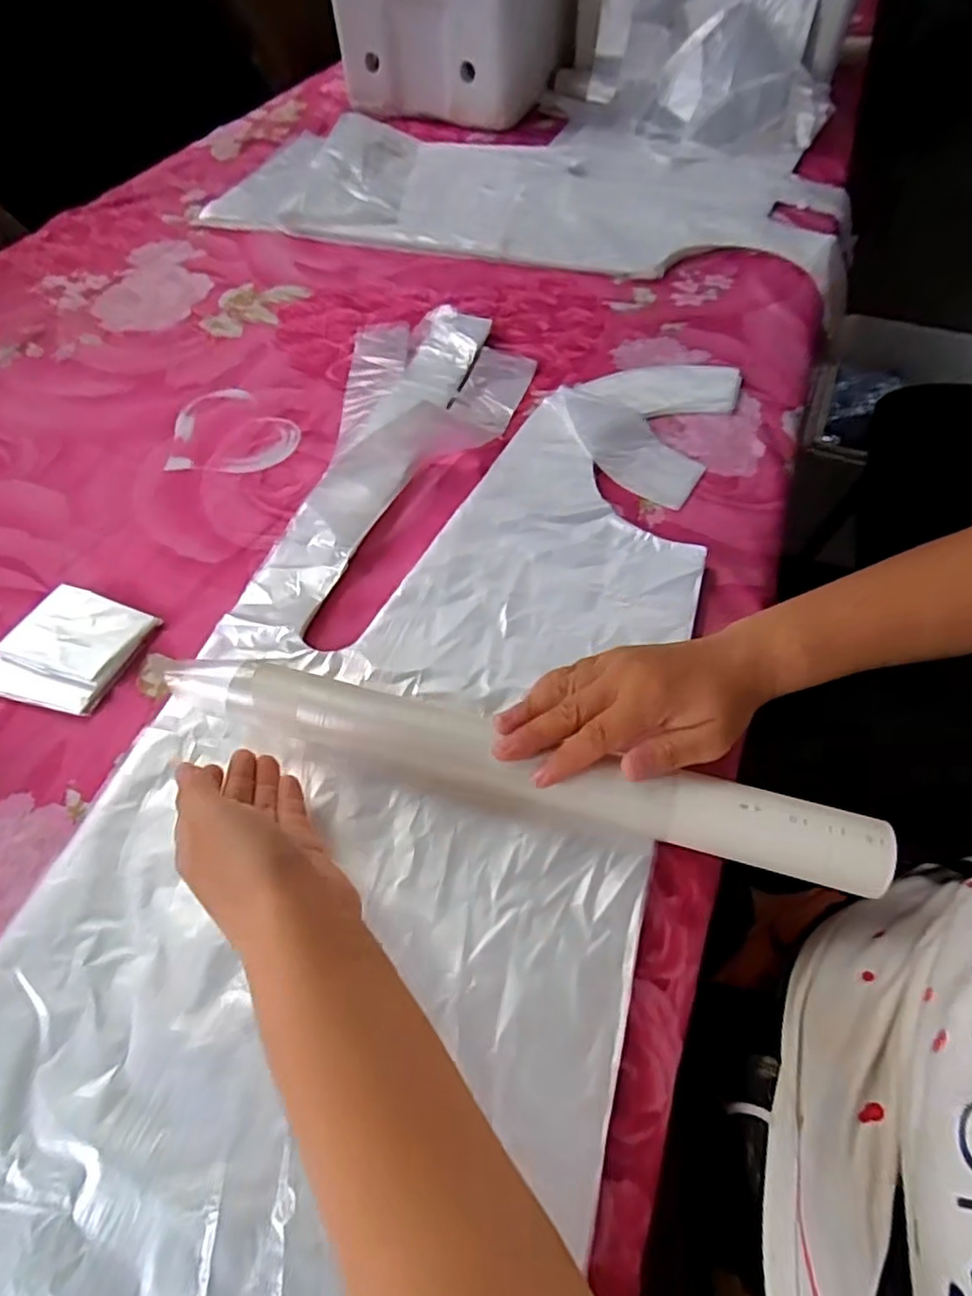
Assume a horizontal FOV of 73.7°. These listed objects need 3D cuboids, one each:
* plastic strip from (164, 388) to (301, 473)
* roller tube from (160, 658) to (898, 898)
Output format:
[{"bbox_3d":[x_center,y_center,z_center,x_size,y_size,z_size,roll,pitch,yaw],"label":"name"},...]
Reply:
[{"bbox_3d":[-0.224,-0.198,0.585,0.112,0.009,0.112,0,55,0],"label":"plastic strip"},{"bbox_3d":[0.011,0.059,0.359,0.388,0.028,0.044,13,56,10],"label":"roller tube"}]

